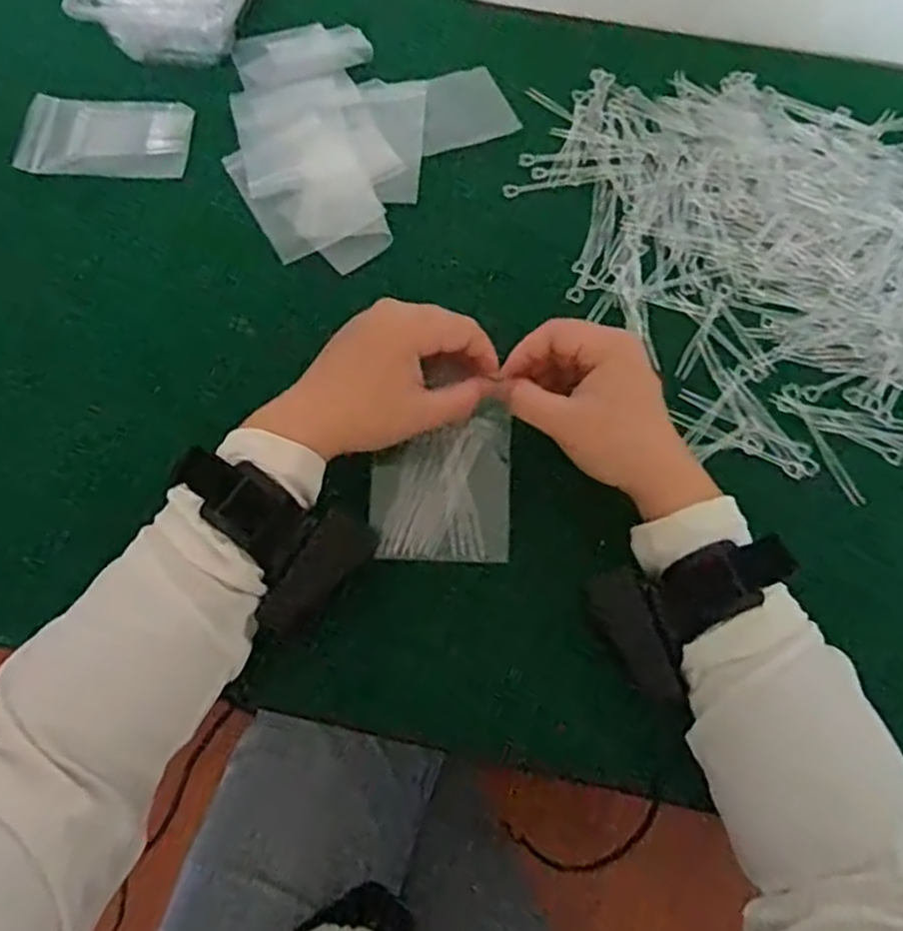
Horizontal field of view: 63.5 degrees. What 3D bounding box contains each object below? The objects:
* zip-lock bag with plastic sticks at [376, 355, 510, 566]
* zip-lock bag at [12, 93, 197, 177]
[{"bbox_3d":[-0.006,0.004,0.427,0.078,0.010,0.103,1,81,-1],"label":"zip-lock bag with plastic sticks"},{"bbox_3d":[-0.264,-0.254,0.560,0.120,0.014,0.079,-3,65,-3],"label":"zip-lock bag"}]

